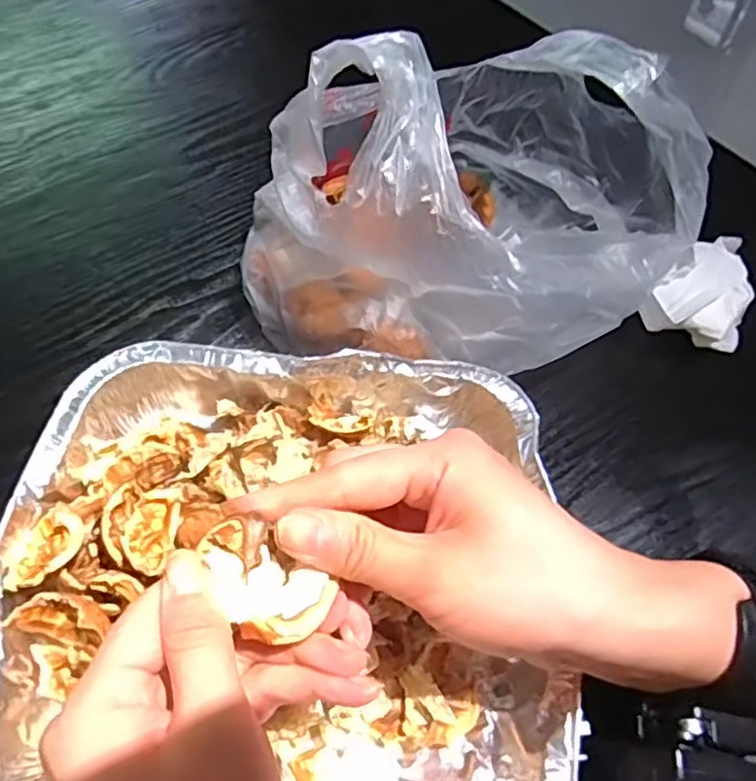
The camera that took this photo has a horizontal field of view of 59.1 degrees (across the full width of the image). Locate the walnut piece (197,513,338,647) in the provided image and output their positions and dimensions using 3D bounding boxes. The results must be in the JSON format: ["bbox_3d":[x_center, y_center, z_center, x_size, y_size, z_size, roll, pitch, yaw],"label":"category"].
[{"bbox_3d":[-0.039,0.063,0.219,0.045,0.018,0.029,30,61,15],"label":"walnut piece"}]

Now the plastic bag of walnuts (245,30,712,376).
[{"bbox_3d":[0.057,-0.092,0.335,0.209,0.147,0.157,-38,66,-23],"label":"plastic bag of walnuts"}]

